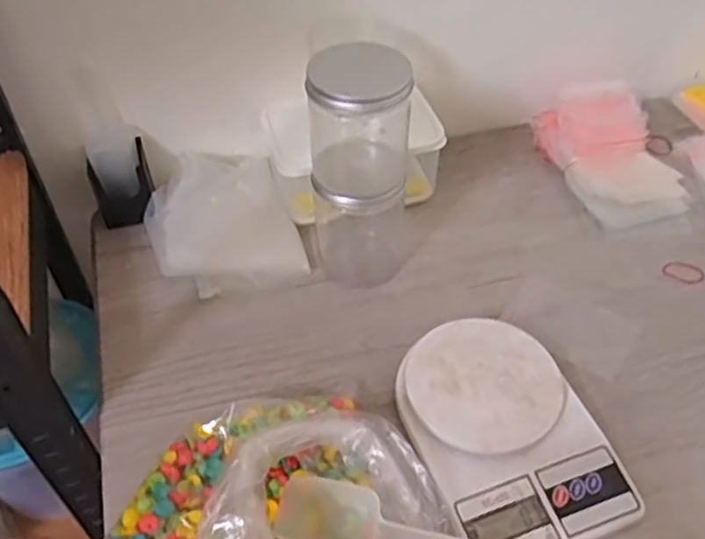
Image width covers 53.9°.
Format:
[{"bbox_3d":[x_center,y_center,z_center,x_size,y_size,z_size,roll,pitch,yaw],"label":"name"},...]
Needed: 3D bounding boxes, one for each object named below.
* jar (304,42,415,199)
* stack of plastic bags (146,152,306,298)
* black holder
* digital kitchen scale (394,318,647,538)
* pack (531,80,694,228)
[{"bbox_3d":[0.007,-0.123,0.601,0.084,0.128,0.073,8,49,8],"label":"jar"},{"bbox_3d":[-0.144,-0.055,0.754,0.145,0.037,0.186,-16,50,-13],"label":"stack of plastic bags"},{"bbox_3d":[-0.251,-0.092,0.767,0.068,0.068,0.047,-21,51,-17],"label":"black holder"},{"bbox_3d":[0.128,0.138,0.588,0.145,0.043,0.202,-17,50,-14],"label":"digital kitchen scale"},{"bbox_3d":[0.301,-0.137,0.801,0.112,0.069,0.181,-15,49,-12],"label":"pack"}]

